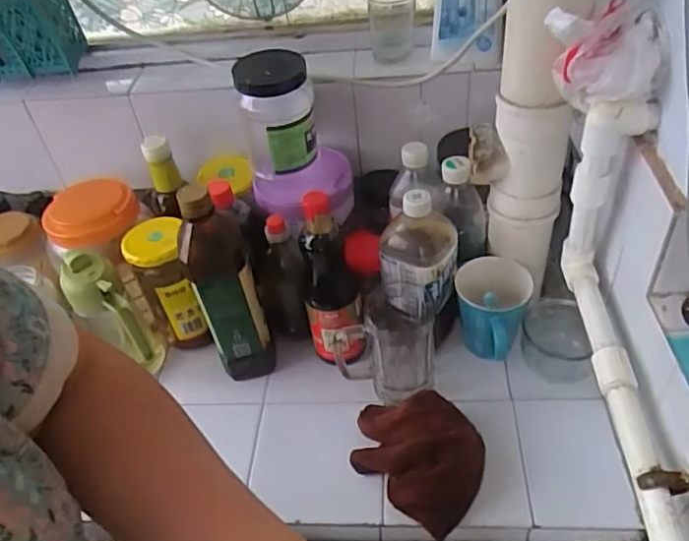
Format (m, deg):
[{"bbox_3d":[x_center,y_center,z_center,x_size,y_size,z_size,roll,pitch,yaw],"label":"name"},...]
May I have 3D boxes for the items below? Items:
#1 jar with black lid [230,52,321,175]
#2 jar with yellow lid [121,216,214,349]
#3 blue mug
[{"bbox_3d":[-0.081,-0.184,0.717,0.087,0.138,0.074,-11,43,-3],"label":"jar with black lid"},{"bbox_3d":[-0.222,0.027,0.763,0.070,0.177,0.074,-4,43,4],"label":"jar with yellow lid"},{"bbox_3d":[0.174,0.061,0.711,0.086,0.106,0.123,6,44,15],"label":"blue mug"}]

